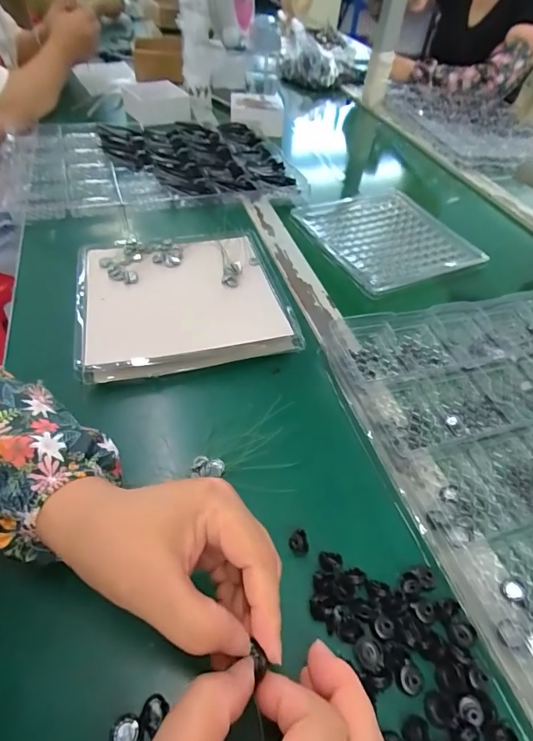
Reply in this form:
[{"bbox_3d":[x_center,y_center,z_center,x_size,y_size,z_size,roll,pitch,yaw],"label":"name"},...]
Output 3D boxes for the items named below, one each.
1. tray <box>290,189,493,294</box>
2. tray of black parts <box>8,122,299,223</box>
[{"bbox_3d":[0.179,-0.203,0.598,0.235,0.015,0.224,-17,52,-21],"label":"tray"},{"bbox_3d":[-0.191,-0.357,0.671,0.419,0.024,0.328,-13,50,-18],"label":"tray of black parts"}]

